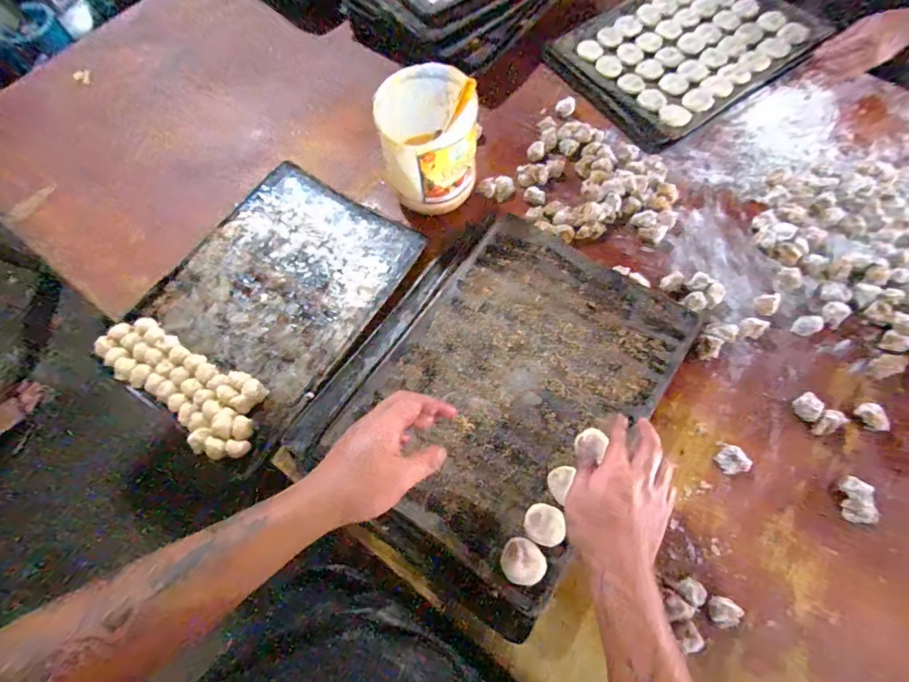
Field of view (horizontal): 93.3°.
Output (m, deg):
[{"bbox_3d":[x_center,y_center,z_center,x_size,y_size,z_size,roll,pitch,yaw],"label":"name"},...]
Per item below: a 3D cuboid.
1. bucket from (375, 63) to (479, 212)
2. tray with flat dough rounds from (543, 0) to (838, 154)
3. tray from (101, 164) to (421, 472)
[{"bbox_3d":[-0.039,-0.301,0.670,0.127,0.180,0.135,-2,67,4],"label":"bucket"},{"bbox_3d":[0.461,-0.595,0.864,0.497,0.031,0.340,-34,71,-12],"label":"tray with flat dough rounds"},{"bbox_3d":[-0.294,-0.072,0.674,0.323,0.031,0.431,30,72,13],"label":"tray"}]

